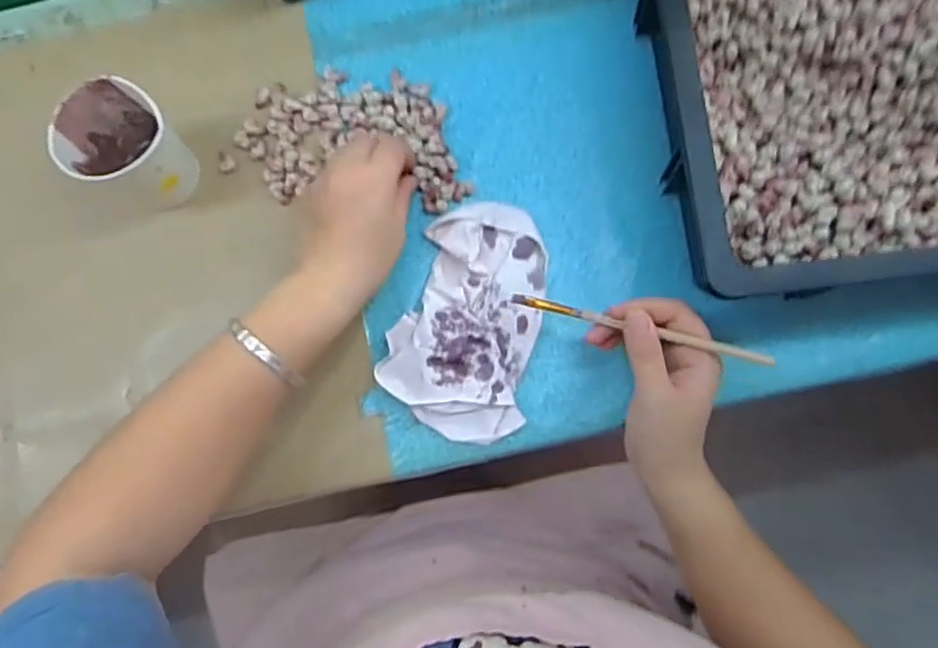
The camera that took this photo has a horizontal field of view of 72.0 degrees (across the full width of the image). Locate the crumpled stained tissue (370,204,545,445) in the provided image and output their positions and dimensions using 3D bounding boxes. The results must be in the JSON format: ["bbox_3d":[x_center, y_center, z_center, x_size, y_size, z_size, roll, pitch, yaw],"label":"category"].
[{"bbox_3d":[-0.001,-0.004,0.469,0.102,0.024,0.169,10,85,2],"label":"crumpled stained tissue"}]

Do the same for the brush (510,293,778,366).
[{"bbox_3d":[0.104,0.002,0.404,0.162,0.008,0.006,15,85,16],"label":"brush"}]

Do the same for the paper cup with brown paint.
[{"bbox_3d":[-0.243,-0.127,0.468,0.065,0.080,0.067,-1,81,3],"label":"paper cup with brown paint"}]

